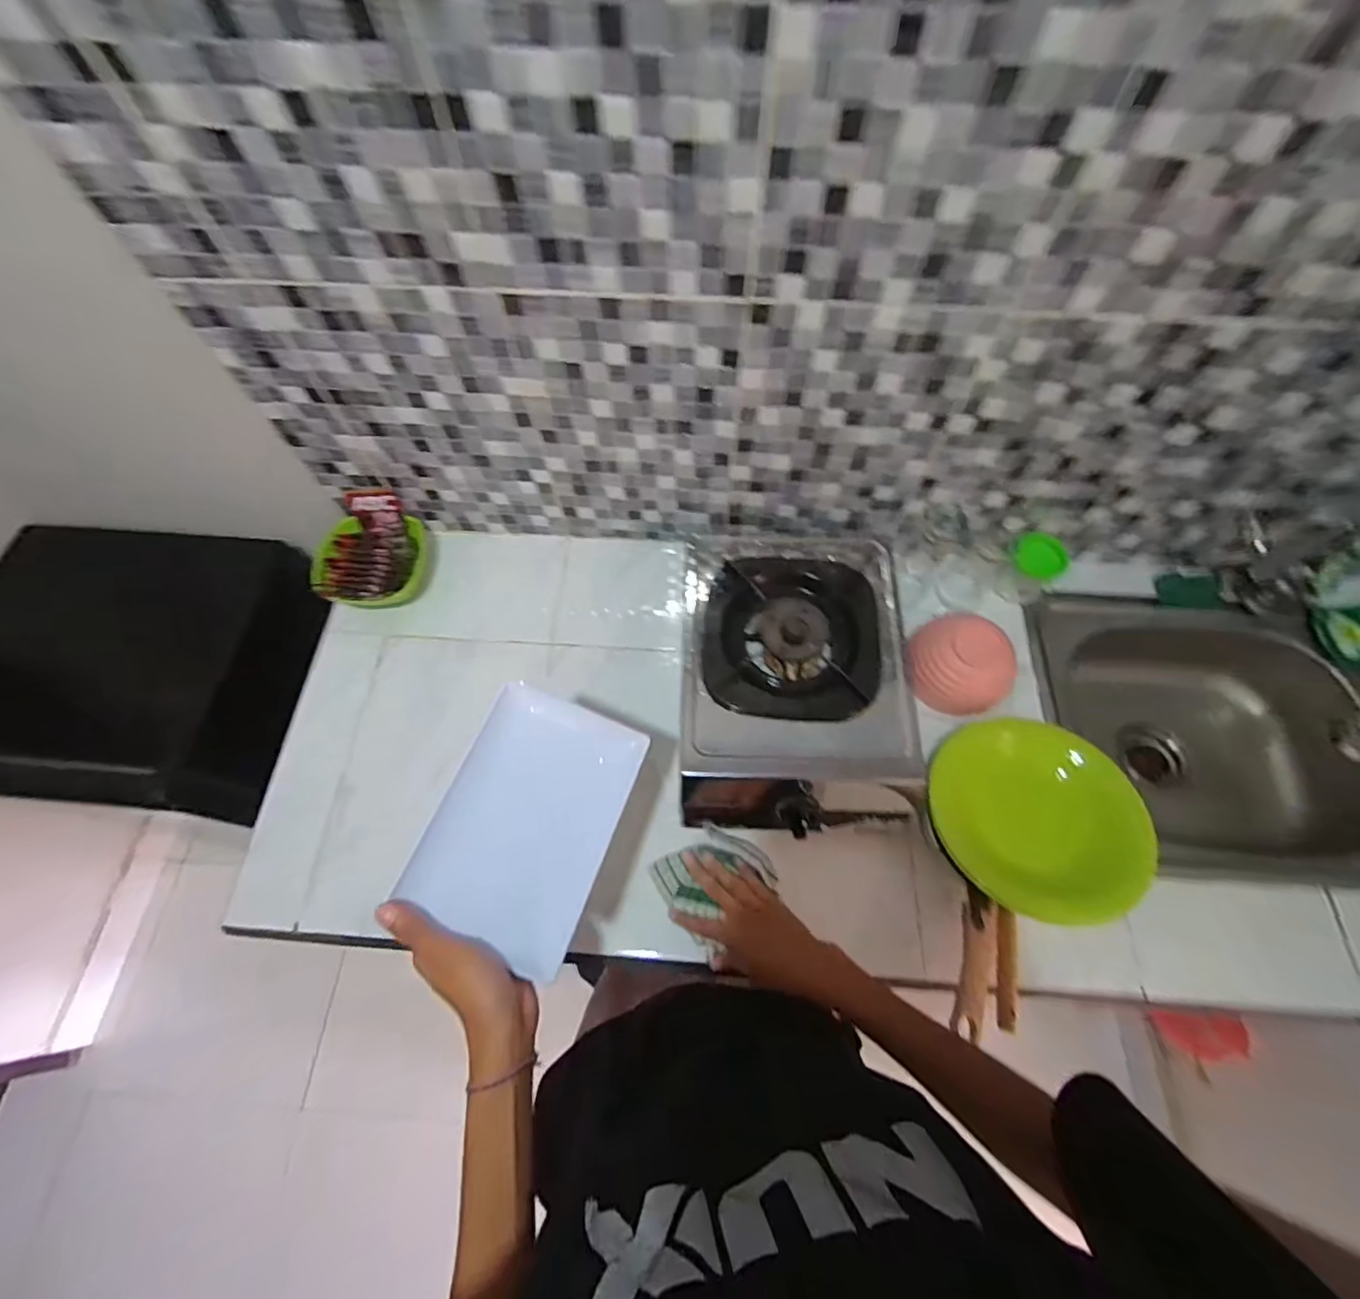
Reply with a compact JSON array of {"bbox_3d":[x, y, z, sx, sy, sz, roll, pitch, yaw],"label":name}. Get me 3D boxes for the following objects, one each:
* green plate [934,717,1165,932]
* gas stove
[{"bbox_3d":[0.411,0.191,0.651,0.223,0.032,0.211,-1,81,5],"label":"green plate"},{"bbox_3d":[0.140,0.045,0.738,0.270,0.160,0.346,1,65,1],"label":"gas stove"}]

